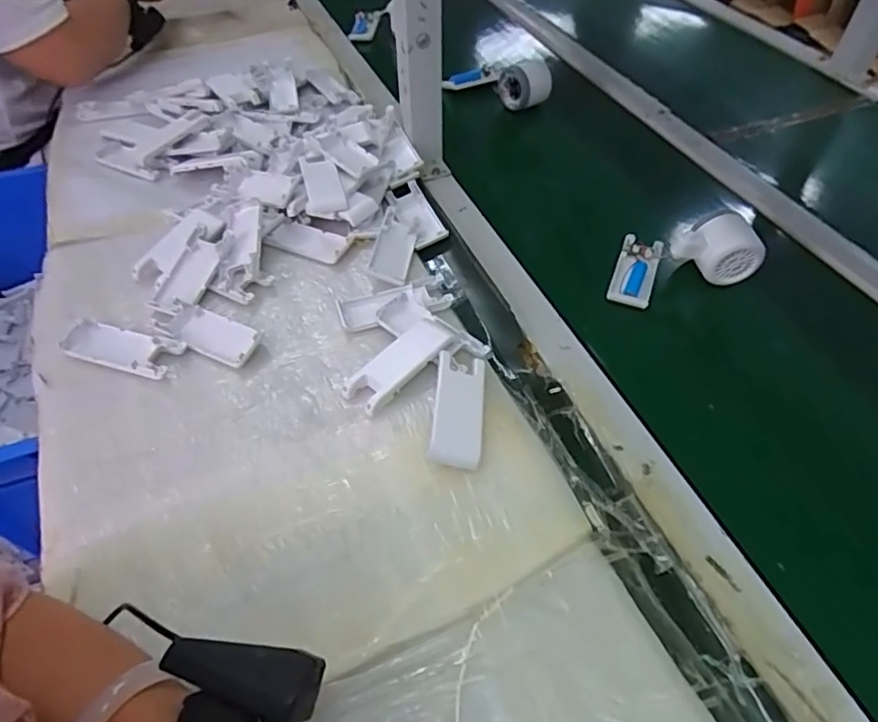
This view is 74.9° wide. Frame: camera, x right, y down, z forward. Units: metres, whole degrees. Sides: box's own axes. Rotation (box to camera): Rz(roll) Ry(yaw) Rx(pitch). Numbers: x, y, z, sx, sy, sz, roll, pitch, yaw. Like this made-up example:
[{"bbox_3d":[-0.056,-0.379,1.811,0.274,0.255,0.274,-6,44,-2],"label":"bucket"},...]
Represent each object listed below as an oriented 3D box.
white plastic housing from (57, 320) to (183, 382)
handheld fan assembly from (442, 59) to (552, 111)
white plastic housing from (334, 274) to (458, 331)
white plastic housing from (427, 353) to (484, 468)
[{"bbox_3d":[-0.279,-0.010,0.503,0.099,0.013,0.042,12,48,8],"label":"white plastic housing"},{"bbox_3d":[0.086,-0.404,0.828,0.146,0.067,0.076,11,51,9],"label":"handheld fan assembly"},{"bbox_3d":[-0.040,-0.054,0.536,0.104,0.011,0.044,-15,50,-16],"label":"white plastic housing"},{"bbox_3d":[0.016,0.038,0.454,0.039,0.017,0.098,6,48,2],"label":"white plastic housing"}]

